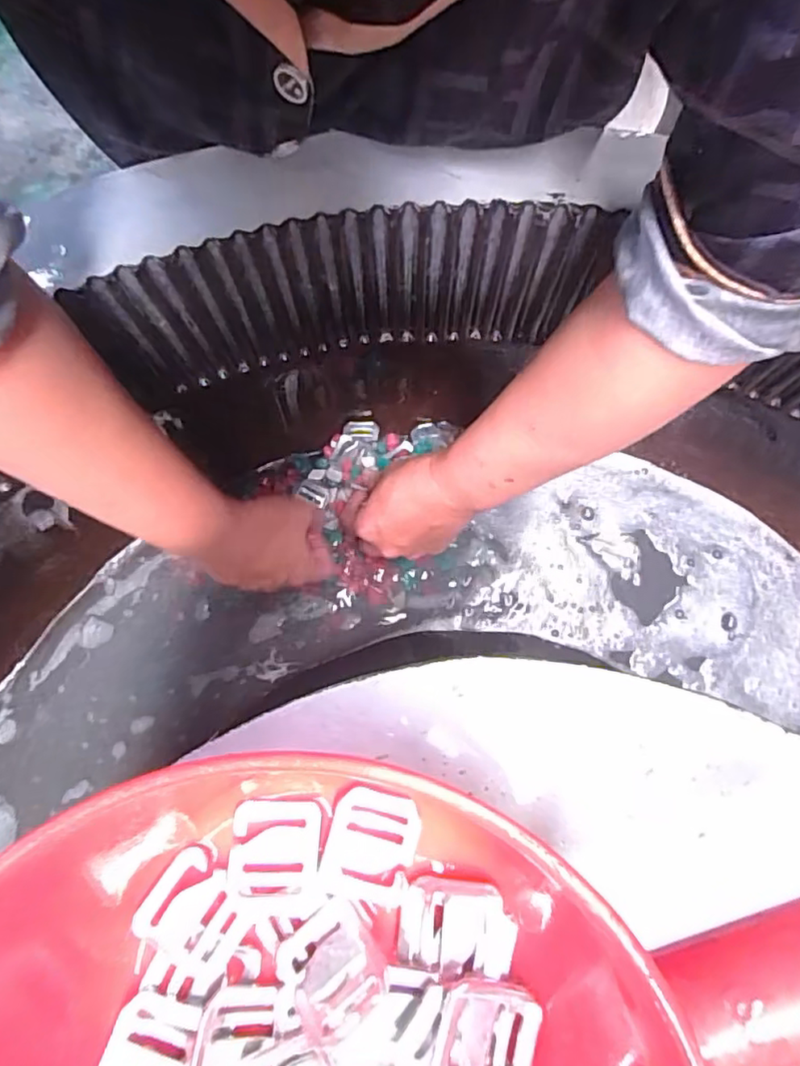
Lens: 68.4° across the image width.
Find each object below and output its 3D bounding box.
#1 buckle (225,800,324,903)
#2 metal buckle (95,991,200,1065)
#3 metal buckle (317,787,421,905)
[{"bbox_3d":[-0.043,0.111,0.204,0.030,0.005,0.032,3,79,1],"label":"buckle"},{"bbox_3d":[-0.082,0.169,0.188,0.027,0.004,0.034,18,65,-2],"label":"metal buckle"},{"bbox_3d":[-0.010,0.108,0.205,0.030,0.004,0.035,15,80,3],"label":"metal buckle"}]

